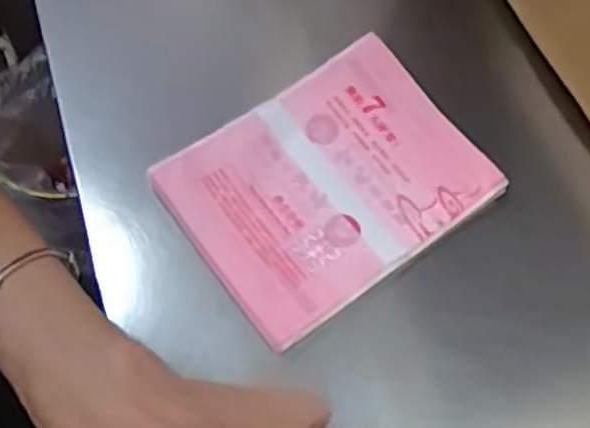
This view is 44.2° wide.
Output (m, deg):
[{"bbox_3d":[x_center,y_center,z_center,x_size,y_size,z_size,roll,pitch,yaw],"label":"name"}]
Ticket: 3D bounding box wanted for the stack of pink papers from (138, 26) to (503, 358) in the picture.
[{"bbox_3d":[0.019,-0.018,0.412,0.163,0.018,0.120,-33,70,-17],"label":"stack of pink papers"}]

